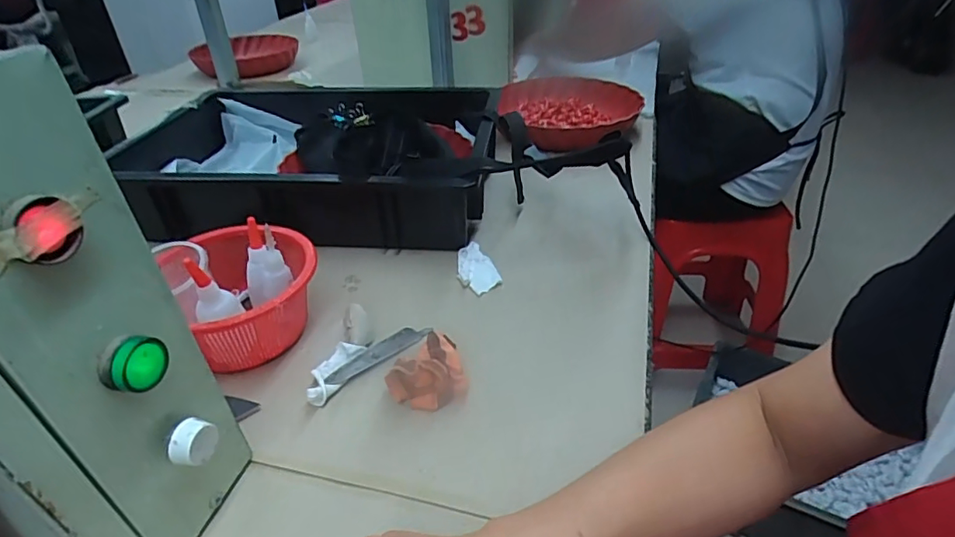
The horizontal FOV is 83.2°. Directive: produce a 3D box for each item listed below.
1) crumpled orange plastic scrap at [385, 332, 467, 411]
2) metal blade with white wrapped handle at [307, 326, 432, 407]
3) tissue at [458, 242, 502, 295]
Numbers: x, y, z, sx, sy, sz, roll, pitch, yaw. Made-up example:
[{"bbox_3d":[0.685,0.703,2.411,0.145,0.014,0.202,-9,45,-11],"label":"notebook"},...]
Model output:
[{"bbox_3d":[-0.033,0.082,0.432,0.048,0.033,0.063,28,45,35],"label":"crumpled orange plastic scrap"},{"bbox_3d":[-0.096,0.074,0.466,0.119,0.011,0.035,-27,44,-32],"label":"metal blade with white wrapped handle"},{"bbox_3d":[-0.003,-0.003,0.570,0.038,0.008,0.083,-11,37,-12],"label":"tissue"}]

